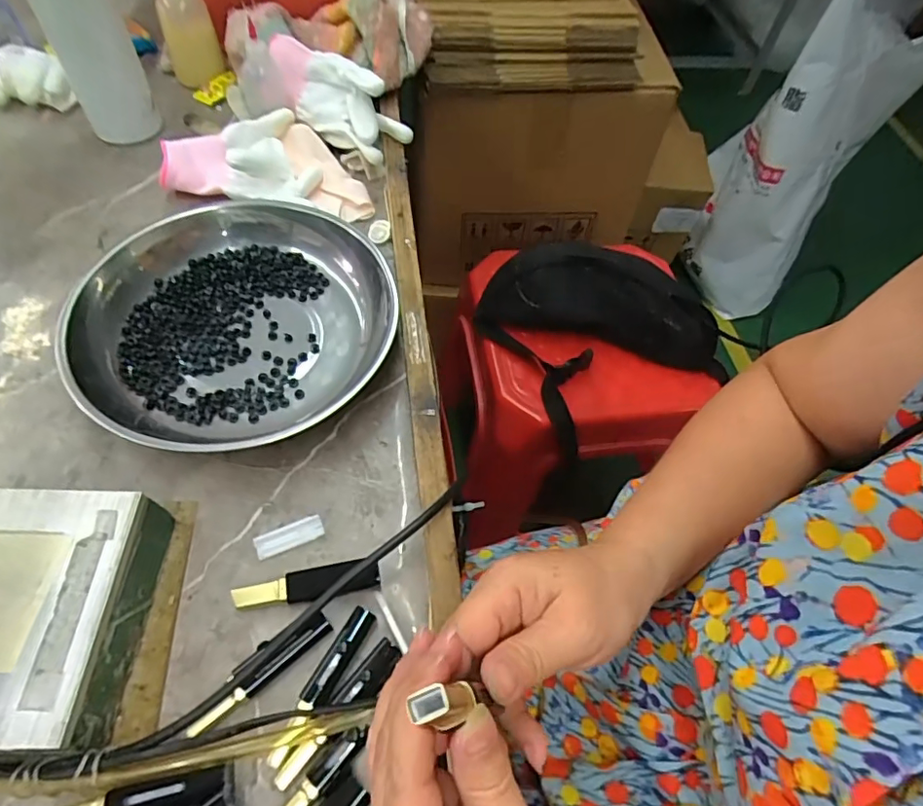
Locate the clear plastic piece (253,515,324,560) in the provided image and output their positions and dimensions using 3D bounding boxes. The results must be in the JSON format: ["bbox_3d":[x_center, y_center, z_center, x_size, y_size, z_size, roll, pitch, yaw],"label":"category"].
[{"bbox_3d":[-0.108,0.084,0.343,0.041,0.005,0.016,-21,61,-17],"label":"clear plastic piece"}]

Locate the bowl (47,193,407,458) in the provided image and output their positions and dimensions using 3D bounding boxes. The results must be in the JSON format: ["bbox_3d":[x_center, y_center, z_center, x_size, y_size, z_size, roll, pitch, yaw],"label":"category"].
[{"bbox_3d":[-0.164,-0.063,0.401,0.205,0.064,0.225,2,57,-4],"label":"bowl"}]

